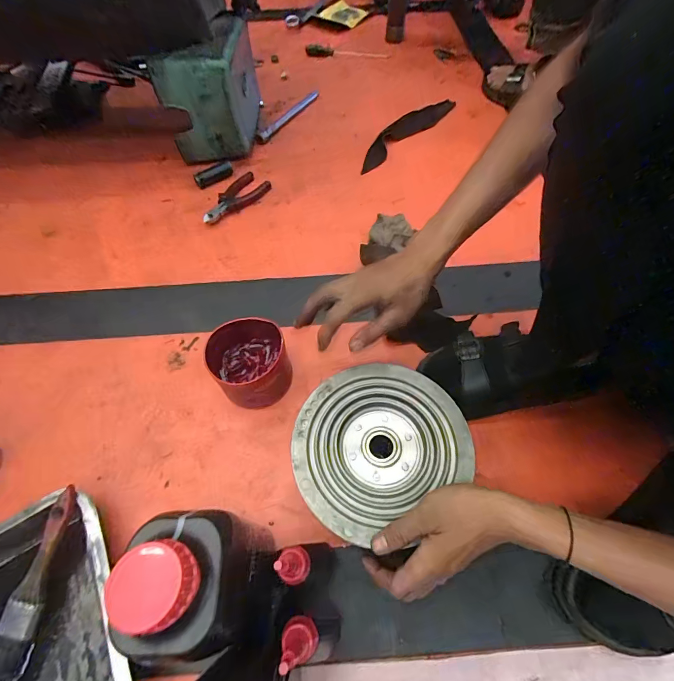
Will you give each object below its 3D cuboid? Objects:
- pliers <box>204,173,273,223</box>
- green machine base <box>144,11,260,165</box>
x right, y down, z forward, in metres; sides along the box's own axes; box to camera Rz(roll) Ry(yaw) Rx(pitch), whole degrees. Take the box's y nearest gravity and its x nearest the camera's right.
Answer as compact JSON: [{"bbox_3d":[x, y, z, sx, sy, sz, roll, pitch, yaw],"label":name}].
[{"bbox_3d":[-0.201,-0.277,0.704,0.076,0.024,0.156,32,64,19],"label":"pliers"},{"bbox_3d":[-0.257,-0.519,0.753,0.143,0.195,0.251,3,59,3],"label":"green machine base"}]

